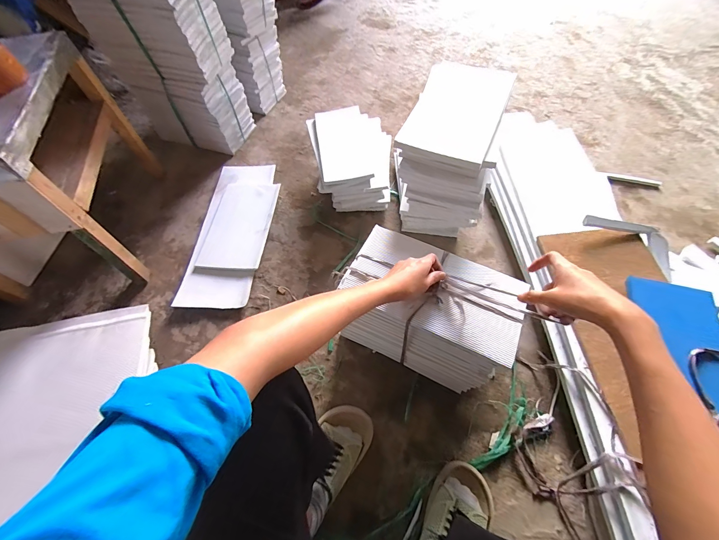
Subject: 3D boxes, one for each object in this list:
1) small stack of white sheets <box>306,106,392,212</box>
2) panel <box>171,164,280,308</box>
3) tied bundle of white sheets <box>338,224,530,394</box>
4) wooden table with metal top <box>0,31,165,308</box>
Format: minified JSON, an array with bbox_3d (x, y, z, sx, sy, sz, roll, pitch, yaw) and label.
[{"bbox_3d":[-0.028,-0.309,0.890,0.195,0.135,0.305,-8,61,-3],"label":"small stack of white sheets"},{"bbox_3d":[-0.325,-0.126,0.842,0.168,0.019,0.287,-1,59,8],"label":"panel"},{"bbox_3d":[0.123,0.078,0.593,0.282,0.231,0.171,22,64,13],"label":"tied bundle of white sheets"},{"bbox_3d":[-0.730,-0.206,0.705,0.321,0.387,0.444,-11,61,-4],"label":"wooden table with metal top"}]

